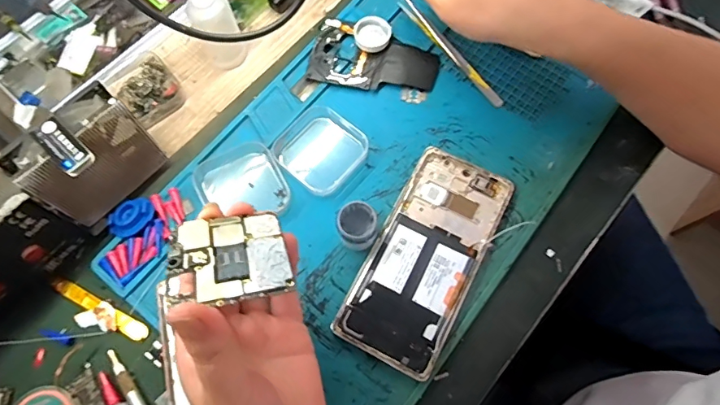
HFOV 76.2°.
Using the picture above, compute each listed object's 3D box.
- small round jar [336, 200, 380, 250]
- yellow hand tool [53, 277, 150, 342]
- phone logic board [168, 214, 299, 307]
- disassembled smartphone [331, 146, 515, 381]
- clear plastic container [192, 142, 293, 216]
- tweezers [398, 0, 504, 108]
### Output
[{"bbox_3d":[-0.003,0.015,0.342,0.029,0.024,0.036,-12,70,-3],"label":"small round jar"},{"bbox_3d":[-0.191,0.078,0.337,0.086,0.004,0.012,26,72,11],"label":"yellow hand tool"},{"bbox_3d":[-0.066,0.026,0.231,0.055,0.004,0.064,-7,36,-11],"label":"phone logic board"},{"bbox_3d":[0.050,0.038,0.341,0.075,0.009,0.161,27,72,11],"label":"disassembled smartphone"},{"bbox_3d":[-0.092,-0.014,0.360,0.062,0.011,0.069,-31,72,-10],"label":"clear plastic container"},{"bbox_3d":[0.078,-0.136,0.404,0.010,0.012,0.135,-36,72,-11],"label":"tweezers"}]

